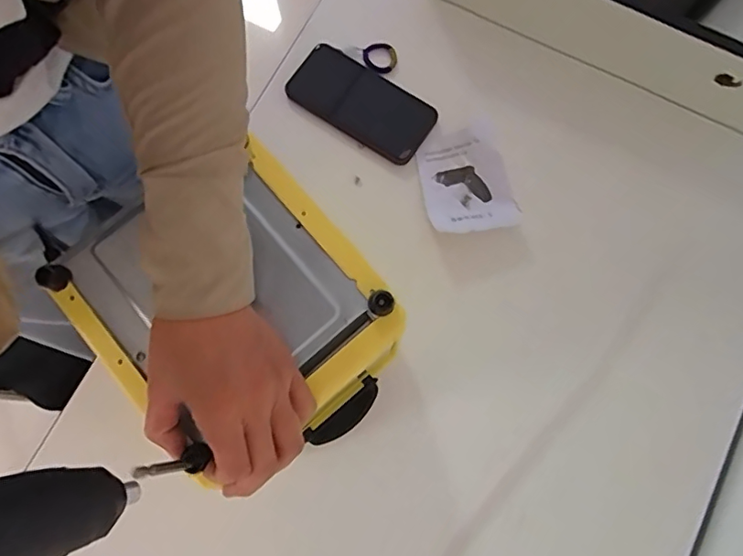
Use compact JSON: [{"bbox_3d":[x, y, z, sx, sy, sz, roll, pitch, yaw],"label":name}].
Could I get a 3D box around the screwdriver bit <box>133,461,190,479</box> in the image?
[{"bbox_3d":[-0.129,0.118,0.321,0.005,0.045,0.007,0,78,24],"label":"screwdriver bit"}]

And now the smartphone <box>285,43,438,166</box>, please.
[{"bbox_3d":[-0.012,-0.193,0.576,0.160,0.009,0.080,34,81,6],"label":"smartphone"}]

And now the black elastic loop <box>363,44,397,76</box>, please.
[{"bbox_3d":[0.012,-0.253,0.598,0.035,0.007,0.041,-40,82,-7],"label":"black elastic loop"}]

